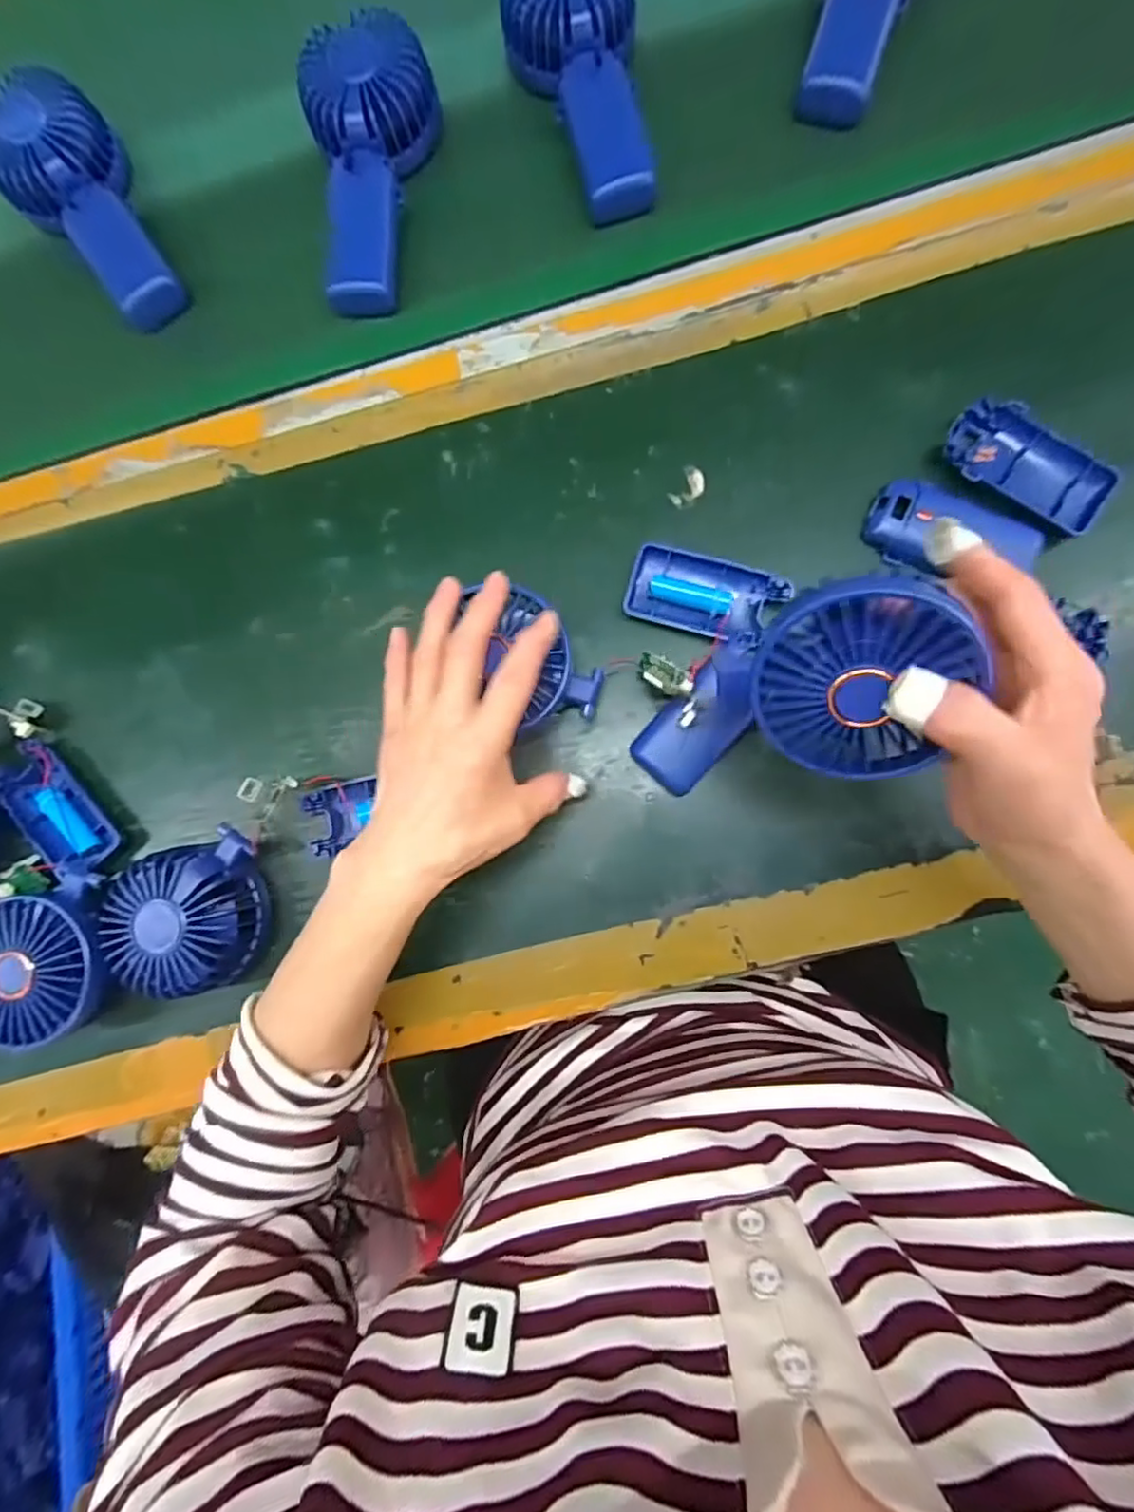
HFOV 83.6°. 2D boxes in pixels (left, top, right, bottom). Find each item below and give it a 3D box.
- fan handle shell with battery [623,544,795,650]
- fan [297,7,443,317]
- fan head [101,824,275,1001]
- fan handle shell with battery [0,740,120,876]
[{"bbox_3d":[0.081,-0.093,0.376,0.088,0.021,0.045,19,87,7],"label":"fan handle shell with battery"},{"bbox_3d":[-0.121,-0.374,0.403,0.082,0.048,0.154,-8,84,5],"label":"fan"},{"bbox_3d":[-0.223,0.094,0.375,0.083,0.047,0.088,-5,84,5],"label":"fan head"},{"bbox_3d":[-0.319,0.036,0.402,0.042,0.025,0.088,-43,82,0],"label":"fan handle shell with battery"}]

